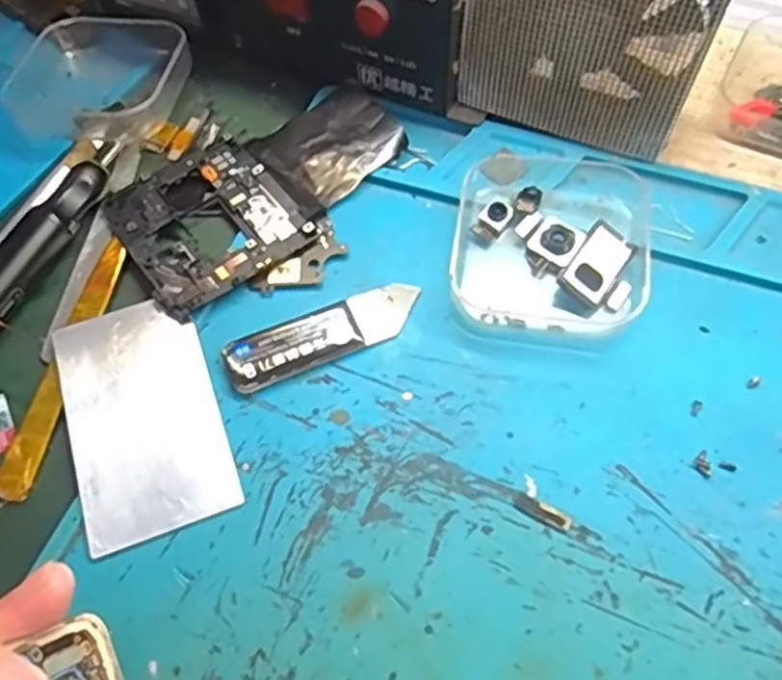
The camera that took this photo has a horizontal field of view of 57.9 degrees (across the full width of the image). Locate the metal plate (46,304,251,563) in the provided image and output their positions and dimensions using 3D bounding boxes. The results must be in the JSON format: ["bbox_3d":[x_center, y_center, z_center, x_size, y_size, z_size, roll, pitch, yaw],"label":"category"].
[{"bbox_3d":[-0.079,0.023,0.223,0.046,0.004,0.079,-21,63,-7],"label":"metal plate"}]

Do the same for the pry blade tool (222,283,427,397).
[{"bbox_3d":[-0.022,-0.002,0.234,0.066,0.006,0.020,-23,63,-8],"label":"pry blade tool"}]

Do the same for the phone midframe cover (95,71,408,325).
[{"bbox_3d":[-0.048,-0.059,0.264,0.110,0.005,0.065,-35,66,-14],"label":"phone midframe cover"}]

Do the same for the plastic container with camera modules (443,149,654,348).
[{"bbox_3d":[0.055,-0.036,0.243,0.064,0.013,0.078,7,63,7],"label":"plastic container with camera modules"}]

